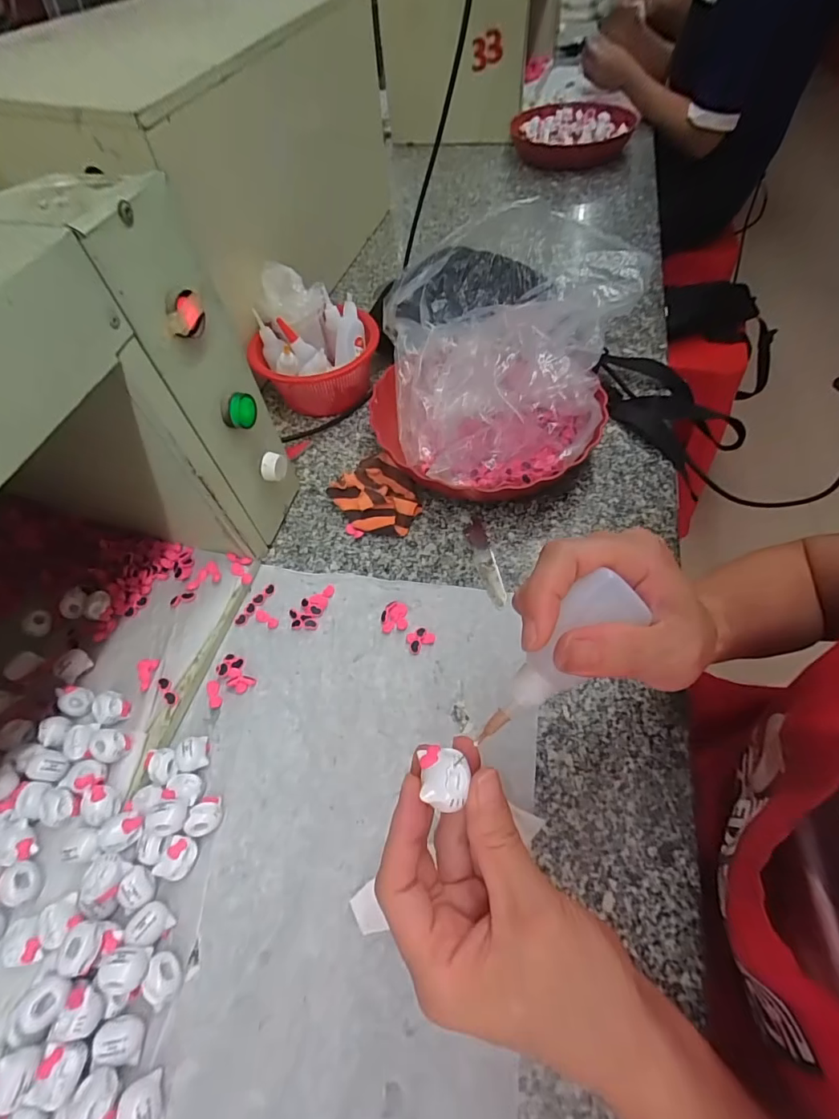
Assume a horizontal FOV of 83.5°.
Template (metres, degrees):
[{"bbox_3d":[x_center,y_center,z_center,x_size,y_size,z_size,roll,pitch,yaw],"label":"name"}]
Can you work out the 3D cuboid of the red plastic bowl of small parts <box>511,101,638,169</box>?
[{"bbox_3d":[0.314,-0.874,0.963,0.239,0.051,0.261,6,57,9],"label":"red plastic bowl of small parts"}]

